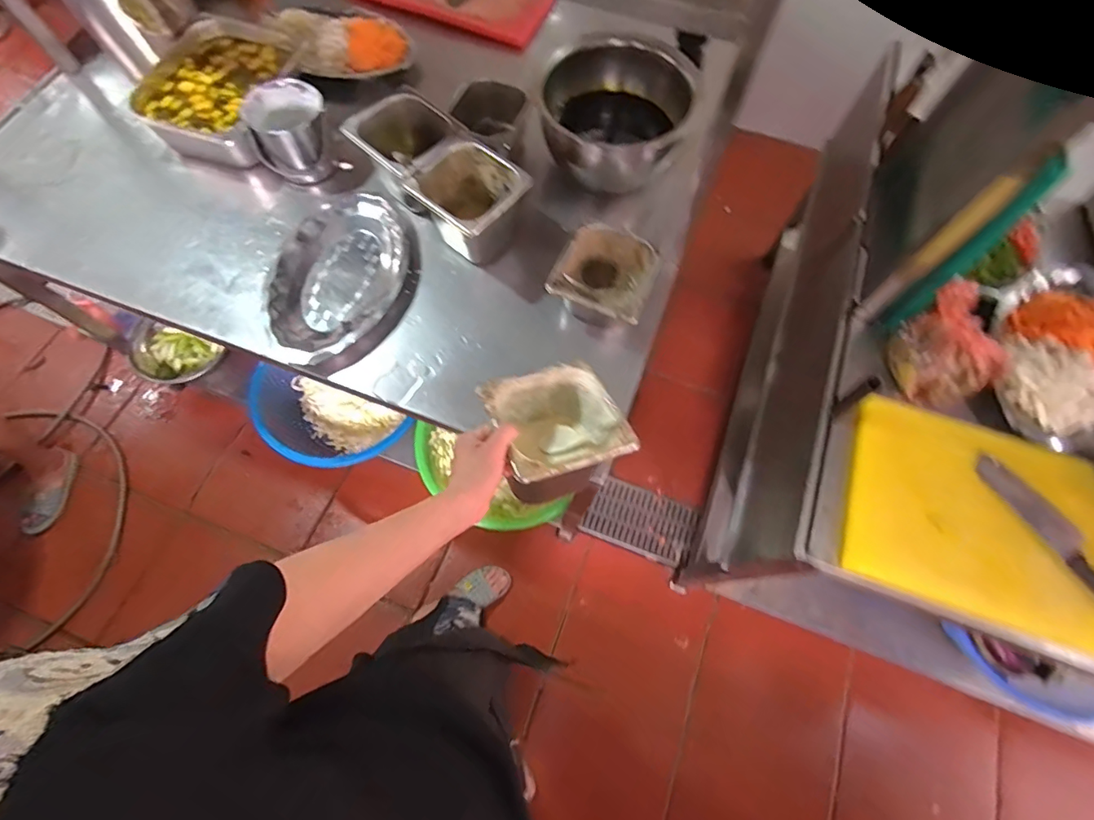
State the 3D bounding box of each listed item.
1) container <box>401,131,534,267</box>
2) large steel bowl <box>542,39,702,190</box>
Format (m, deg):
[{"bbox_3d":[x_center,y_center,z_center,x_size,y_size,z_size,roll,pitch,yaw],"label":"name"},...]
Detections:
[{"bbox_3d":[-0.137,-0.382,0.945,0.181,0.153,0.186,35,72,11],"label":"container"},{"bbox_3d":[0.134,-0.575,0.991,0.298,0.166,0.233,8,69,1],"label":"large steel bowl"}]

